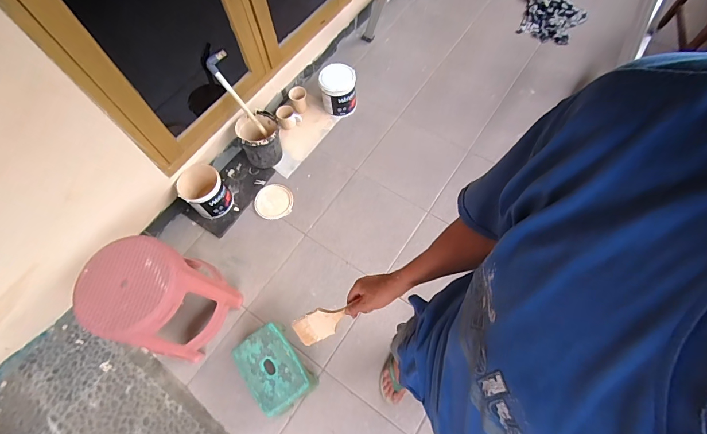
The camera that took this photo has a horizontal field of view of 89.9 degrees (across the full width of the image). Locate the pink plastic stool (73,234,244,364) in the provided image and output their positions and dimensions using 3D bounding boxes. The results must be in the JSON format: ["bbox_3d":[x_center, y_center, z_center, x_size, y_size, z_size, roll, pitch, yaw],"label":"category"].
[{"bbox_3d":[-0.645,0.286,1.247,0.295,0.466,0.327,24,68,14],"label":"pink plastic stool"}]

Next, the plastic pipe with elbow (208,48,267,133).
[{"bbox_3d":[-0.472,-0.503,1.501,0.088,0.418,0.057,15,64,27],"label":"plastic pipe with elbow"}]

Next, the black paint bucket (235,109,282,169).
[{"bbox_3d":[-0.432,-0.357,1.662,0.178,0.215,0.174,-1,64,2],"label":"black paint bucket"}]

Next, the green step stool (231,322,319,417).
[{"bbox_3d":[-0.282,0.554,1.292,0.198,0.150,0.277,-36,68,-13],"label":"green step stool"}]

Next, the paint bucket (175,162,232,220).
[{"bbox_3d":[-0.654,-0.104,1.582,0.187,0.171,0.174,-1,64,2],"label":"paint bucket"}]

